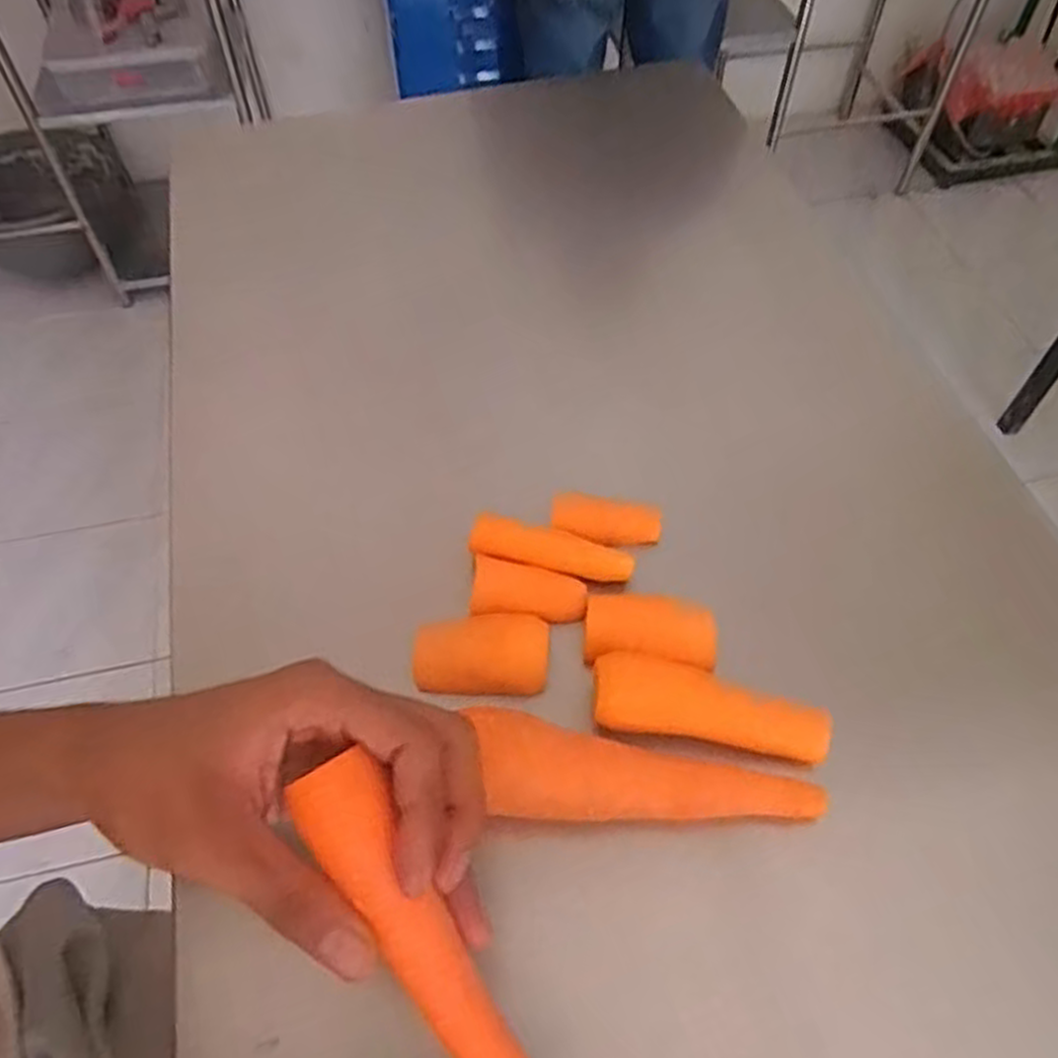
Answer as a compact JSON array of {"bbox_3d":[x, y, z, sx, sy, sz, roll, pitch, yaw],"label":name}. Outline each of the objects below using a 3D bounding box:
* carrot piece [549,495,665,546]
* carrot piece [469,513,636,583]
[{"bbox_3d":[0.044,-0.004,0.451,0.061,0.016,0.022,7,57,6],"label":"carrot piece"},{"bbox_3d":[0.013,0.010,0.430,0.087,0.017,0.021,9,57,7],"label":"carrot piece"}]

